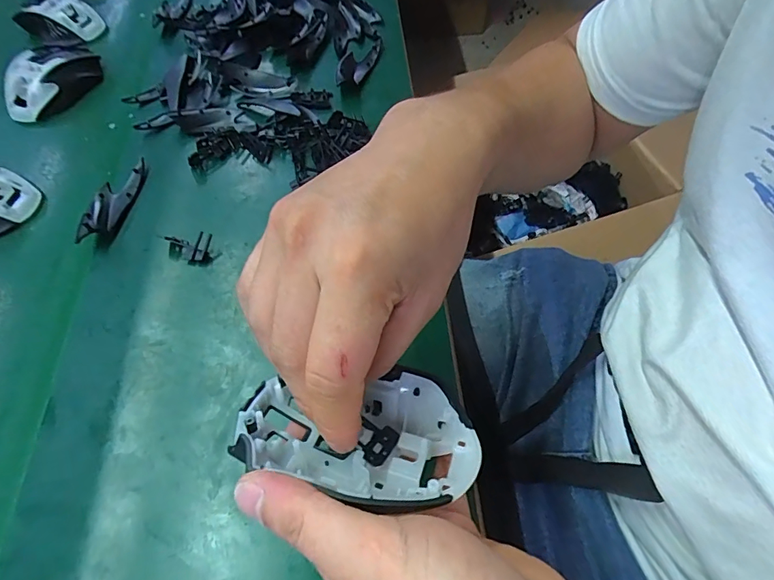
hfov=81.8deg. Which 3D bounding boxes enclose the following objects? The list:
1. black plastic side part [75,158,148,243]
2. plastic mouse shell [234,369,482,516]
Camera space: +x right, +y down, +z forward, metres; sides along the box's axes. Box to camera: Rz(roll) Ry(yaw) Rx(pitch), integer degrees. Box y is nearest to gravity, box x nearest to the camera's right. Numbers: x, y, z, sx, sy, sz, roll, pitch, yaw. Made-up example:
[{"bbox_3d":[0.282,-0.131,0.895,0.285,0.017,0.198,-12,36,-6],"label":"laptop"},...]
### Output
[{"bbox_3d":[-0.248,-0.081,0.404,0.036,0.024,0.093,-3,60,3],"label":"black plastic side part"},{"bbox_3d":[-0.016,0.069,0.220,0.115,0.038,0.063,0,59,7],"label":"plastic mouse shell"}]

